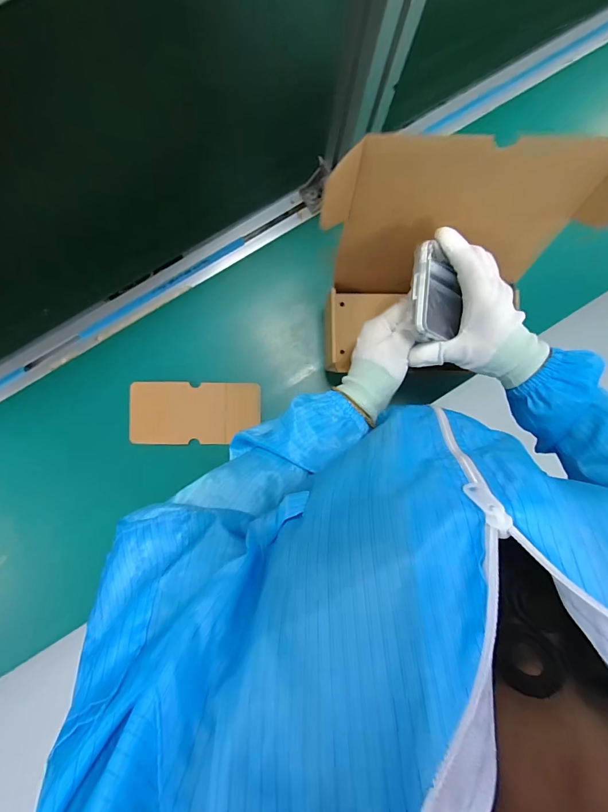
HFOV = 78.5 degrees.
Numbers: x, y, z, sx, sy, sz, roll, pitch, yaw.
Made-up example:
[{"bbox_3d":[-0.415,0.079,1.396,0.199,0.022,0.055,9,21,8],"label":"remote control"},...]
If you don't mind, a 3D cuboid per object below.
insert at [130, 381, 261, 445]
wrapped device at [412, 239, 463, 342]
[{"bbox_3d":[-0.143,0.010,0.489,0.166,0.011,0.080,0,90,-3],"label":"insert"},{"bbox_3d":[0.121,-0.101,0.337,0.055,0.017,0.079,-1,95,-35],"label":"wrapped device"}]

